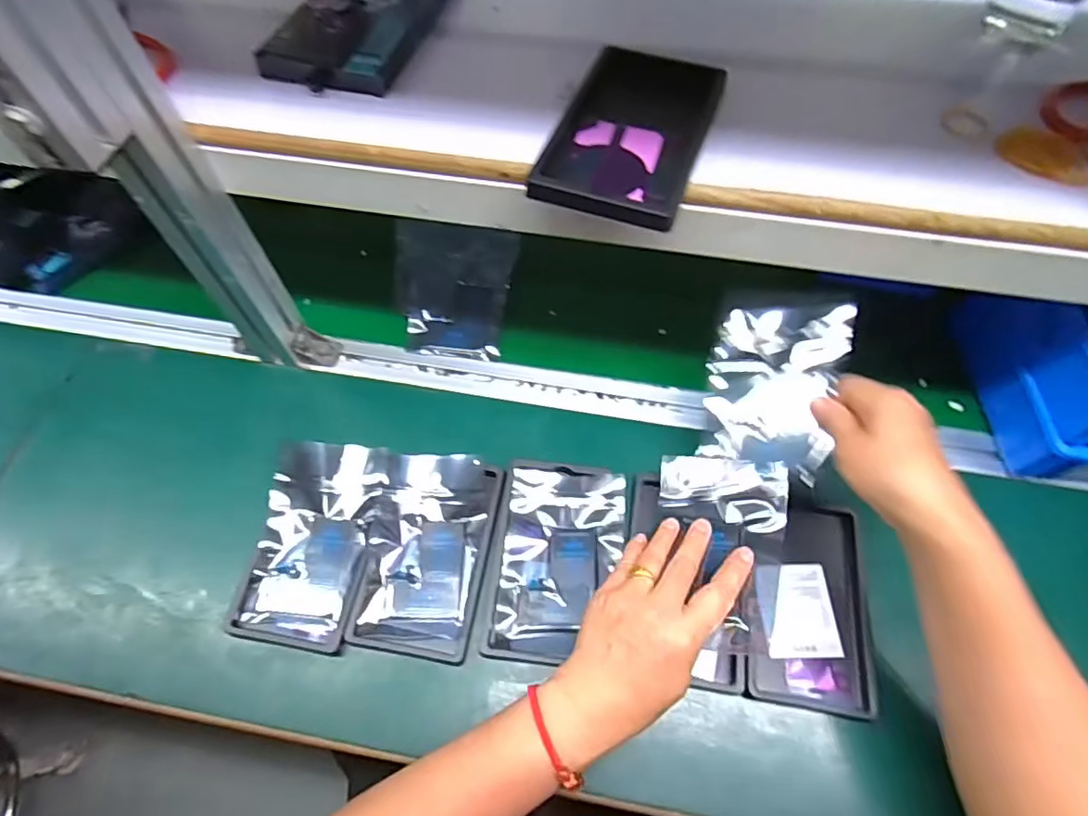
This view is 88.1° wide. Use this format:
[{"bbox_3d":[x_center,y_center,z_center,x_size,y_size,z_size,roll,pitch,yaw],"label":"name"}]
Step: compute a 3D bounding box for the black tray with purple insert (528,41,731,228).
[{"bbox_3d":[0.062,-0.187,0.374,0.092,0.017,0.167,17,61,11],"label":"black tray with purple insert"}]

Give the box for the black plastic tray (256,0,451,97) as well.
[{"bbox_3d":[-0.132,-0.307,0.434,0.096,0.022,0.183,12,60,8],"label":"black plastic tray"}]

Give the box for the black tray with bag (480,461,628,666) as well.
[{"bbox_3d":[0.012,0.119,0.453,0.101,0.014,0.155,6,63,3],"label":"black tray with bag"}]

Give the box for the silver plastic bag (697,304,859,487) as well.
[{"bbox_3d":[0.179,-0.019,0.442,0.096,0.015,0.130,13,85,29],"label":"silver plastic bag"}]

